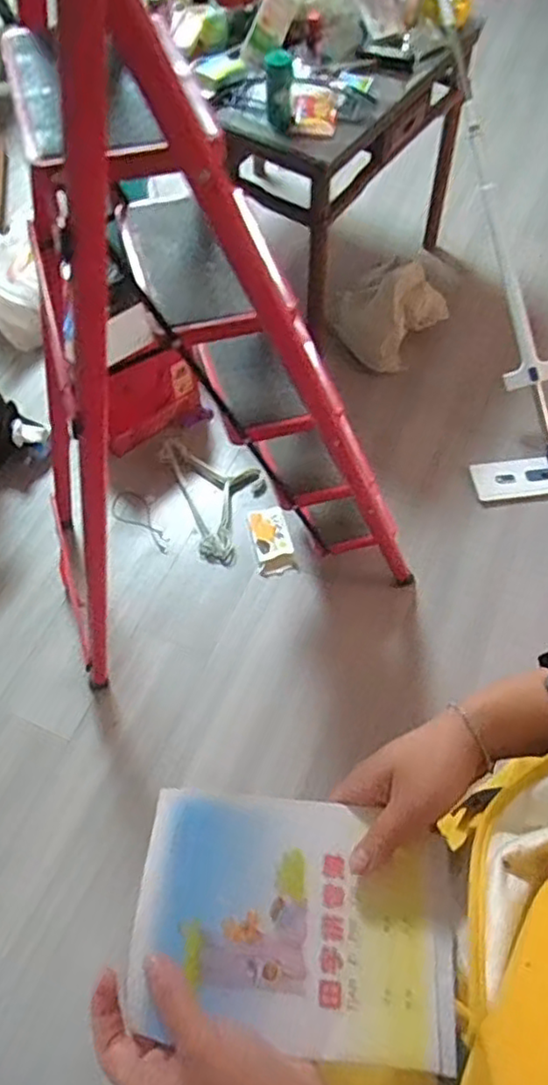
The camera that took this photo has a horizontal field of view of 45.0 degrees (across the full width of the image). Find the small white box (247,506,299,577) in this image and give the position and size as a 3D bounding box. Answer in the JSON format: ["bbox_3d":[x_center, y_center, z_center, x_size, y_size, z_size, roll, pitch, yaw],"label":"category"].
[{"bbox_3d":[-0.007,-0.005,1.727,0.097,0.023,0.175,-13,79,2],"label":"small white box"}]

